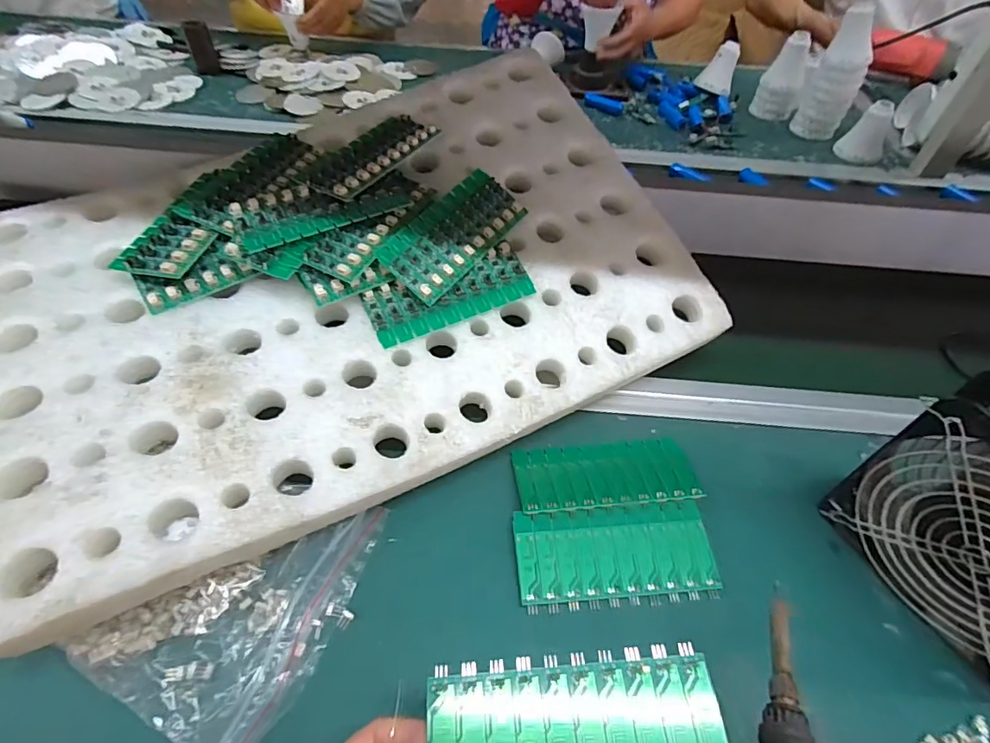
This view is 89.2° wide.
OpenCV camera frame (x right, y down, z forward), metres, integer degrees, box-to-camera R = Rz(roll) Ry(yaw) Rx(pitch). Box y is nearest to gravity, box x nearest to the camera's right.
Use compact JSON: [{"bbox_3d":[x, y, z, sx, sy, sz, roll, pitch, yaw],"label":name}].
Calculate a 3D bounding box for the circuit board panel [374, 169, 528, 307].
[{"bbox_3d":[-0.035,-0.122,0.433,0.064,0.008,0.137,41,65,1],"label":"circuit board panel"}]

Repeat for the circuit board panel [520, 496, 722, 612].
[{"bbox_3d":[0.085,0.128,0.354,0.137,0.011,0.063,-2,50,-5],"label":"circuit board panel"}]

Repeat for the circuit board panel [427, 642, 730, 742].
[{"bbox_3d":[0.039,0.171,0.235,0.136,0.005,0.067,-4,51,-2],"label":"circuit board panel"}]

